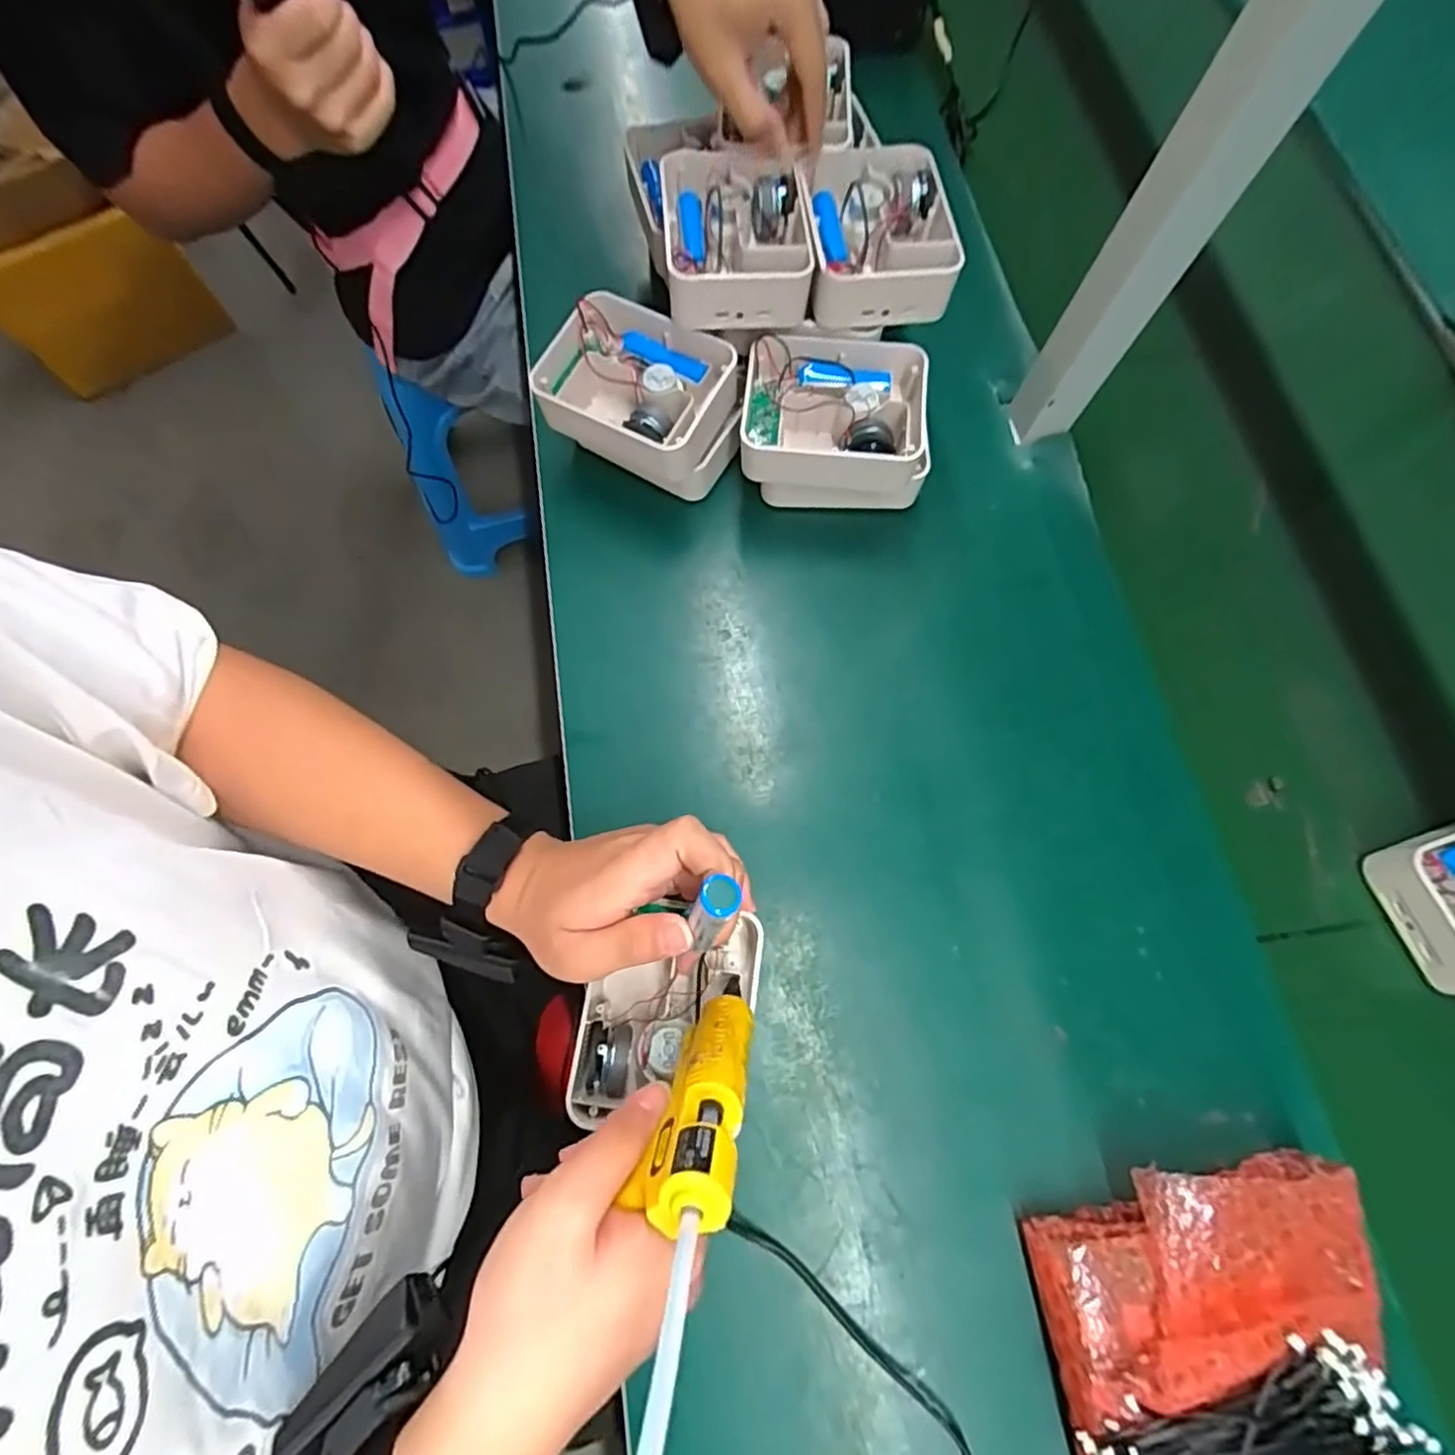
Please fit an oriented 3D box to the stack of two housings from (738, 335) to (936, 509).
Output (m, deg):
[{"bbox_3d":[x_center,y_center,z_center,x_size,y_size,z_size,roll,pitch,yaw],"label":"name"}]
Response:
[{"bbox_3d":[0.083,-0.226,0.511,0.142,0.086,0.100,8,73,1],"label":"stack of two housings"}]

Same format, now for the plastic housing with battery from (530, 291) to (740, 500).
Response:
[{"bbox_3d":[-0.068,-0.249,0.514,0.149,0.082,0.108,26,74,7],"label":"plastic housing with battery"}]

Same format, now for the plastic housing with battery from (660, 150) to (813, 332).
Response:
[{"bbox_3d":[0.004,-0.359,0.482,0.097,0.052,0.138,-4,73,-3],"label":"plastic housing with battery"}]

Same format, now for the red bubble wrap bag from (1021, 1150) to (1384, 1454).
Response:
[{"bbox_3d":[0.264,0.338,0.347,0.175,0.060,0.187,-4,73,-2],"label":"red bubble wrap bag"}]

